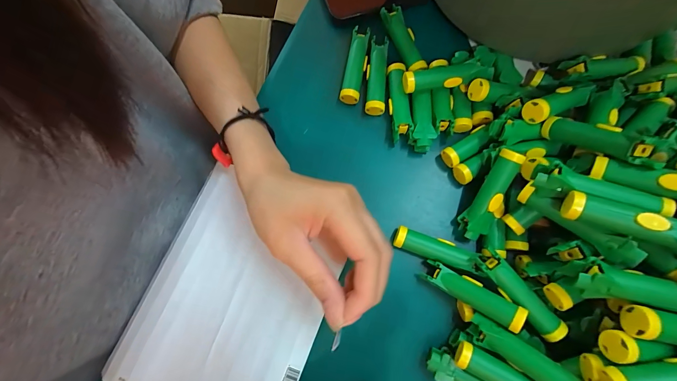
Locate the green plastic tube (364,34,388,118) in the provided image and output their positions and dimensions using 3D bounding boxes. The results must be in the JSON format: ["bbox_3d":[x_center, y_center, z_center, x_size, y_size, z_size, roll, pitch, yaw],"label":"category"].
[{"bbox_3d":[0.039,-0.115,0.315,0.020,0.022,0.076,3,77,1],"label":"green plastic tube"}]

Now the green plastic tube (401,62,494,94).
[{"bbox_3d":[0.103,-0.106,0.294,0.083,0.025,0.020,-5,77,-1],"label":"green plastic tube"}]

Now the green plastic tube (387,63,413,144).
[{"bbox_3d":[0.060,-0.087,0.304,0.018,0.017,0.079,-3,77,0],"label":"green plastic tube"}]

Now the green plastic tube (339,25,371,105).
[{"bbox_3d":[0.018,-0.127,0.319,0.020,0.024,0.074,11,77,3],"label":"green plastic tube"}]

